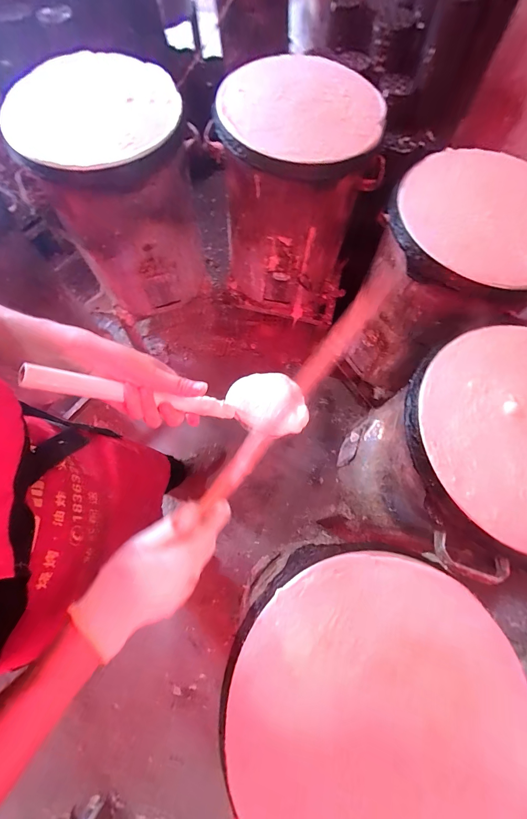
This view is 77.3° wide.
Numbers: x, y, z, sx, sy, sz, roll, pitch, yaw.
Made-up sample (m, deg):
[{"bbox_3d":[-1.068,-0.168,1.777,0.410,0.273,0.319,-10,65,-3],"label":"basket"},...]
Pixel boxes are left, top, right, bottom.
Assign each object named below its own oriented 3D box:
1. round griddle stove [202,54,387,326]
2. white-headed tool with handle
[{"bbox_3d":[0.079,-0.585,0.970,0.395,0.517,0.369,1,75,-2],"label":"round griddle stove"},{"bbox_3d":[-0.082,-0.020,0.384,0.316,0.060,0.097,7,71,-37],"label":"white-headed tool with handle"}]

